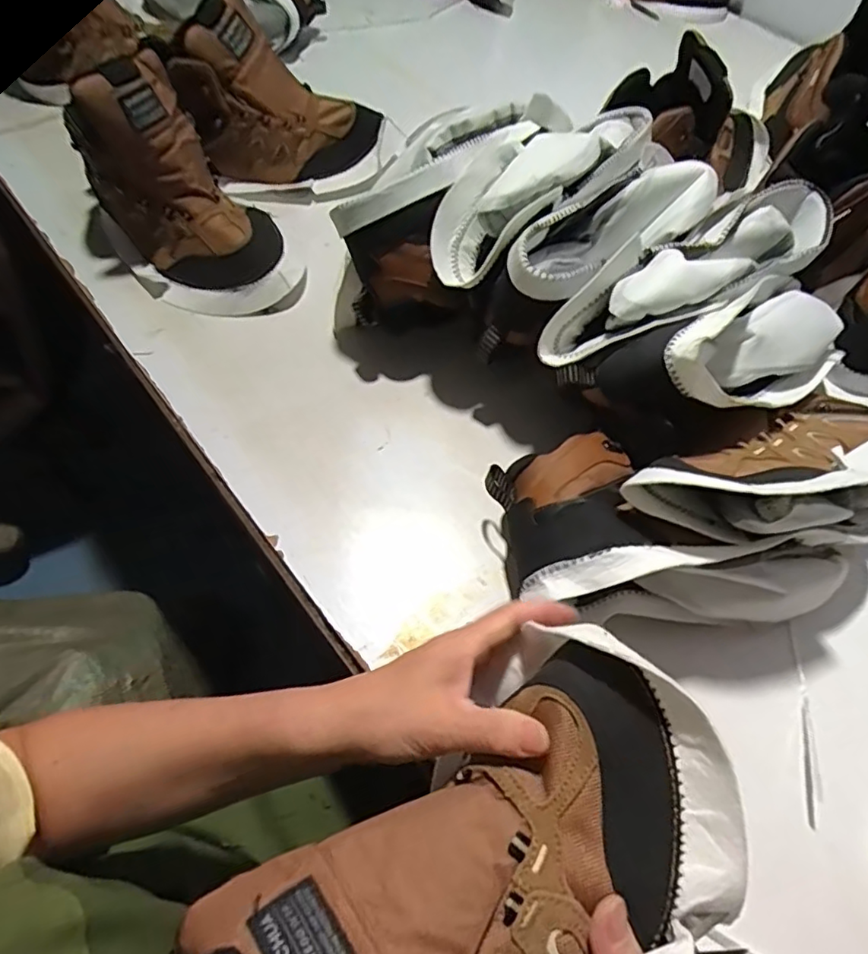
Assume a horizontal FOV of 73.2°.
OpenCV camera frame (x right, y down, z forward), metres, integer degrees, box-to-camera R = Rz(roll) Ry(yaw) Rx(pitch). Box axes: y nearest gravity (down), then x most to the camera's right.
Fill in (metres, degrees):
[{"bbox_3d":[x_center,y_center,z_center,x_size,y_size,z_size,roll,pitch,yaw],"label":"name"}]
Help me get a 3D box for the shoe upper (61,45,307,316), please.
[{"bbox_3d":[-0.271,-0.302,0.610,0.136,0.173,0.287,-35,65,-21],"label":"shoe upper"}]

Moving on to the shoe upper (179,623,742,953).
[{"bbox_3d":[0.030,0.188,0.243,0.229,0.075,0.162,-33,65,-20],"label":"shoe upper"}]

